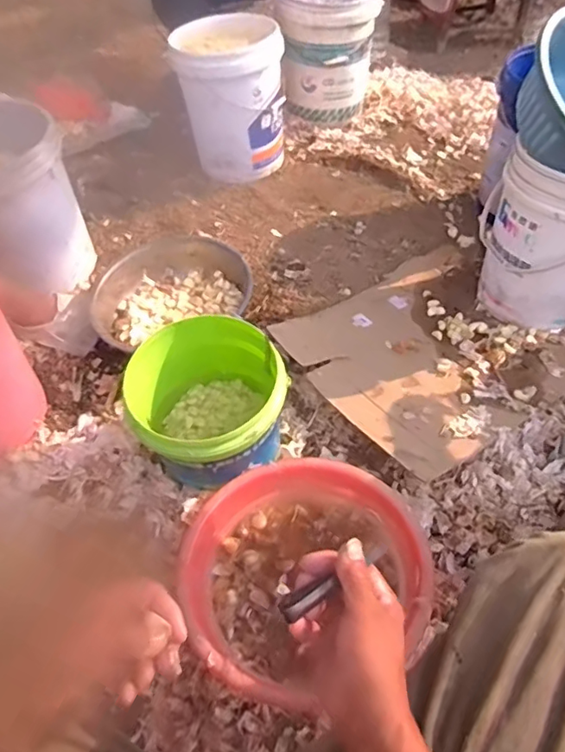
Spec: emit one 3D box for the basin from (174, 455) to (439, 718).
[{"bbox_3d":[0.027,0.299,0.862,0.376,0.107,0.360,-2,49,2],"label":"basin"}]

